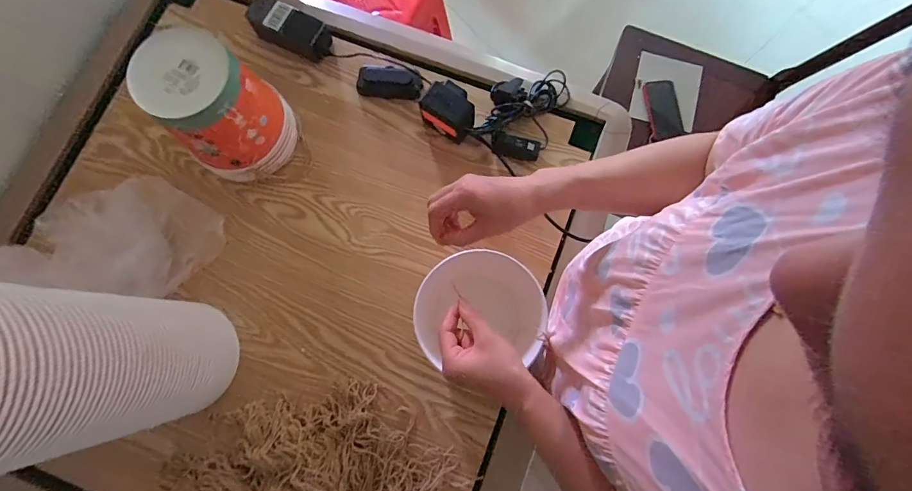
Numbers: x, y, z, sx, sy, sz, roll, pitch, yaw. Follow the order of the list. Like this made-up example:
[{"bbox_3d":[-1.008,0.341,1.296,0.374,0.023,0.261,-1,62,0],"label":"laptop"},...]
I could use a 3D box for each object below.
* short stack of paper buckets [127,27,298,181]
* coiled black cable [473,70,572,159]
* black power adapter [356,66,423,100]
[{"bbox_3d":[-0.330,-0.193,0.599,0.155,0.177,0.142,-40,81,-8],"label":"short stack of paper buckets"},{"bbox_3d":[0.114,-0.231,0.683,0.116,0.047,0.187,27,79,5],"label":"coiled black cable"},{"bbox_3d":[-0.113,-0.275,0.702,0.109,0.032,0.047,10,78,2],"label":"black power adapter"}]

